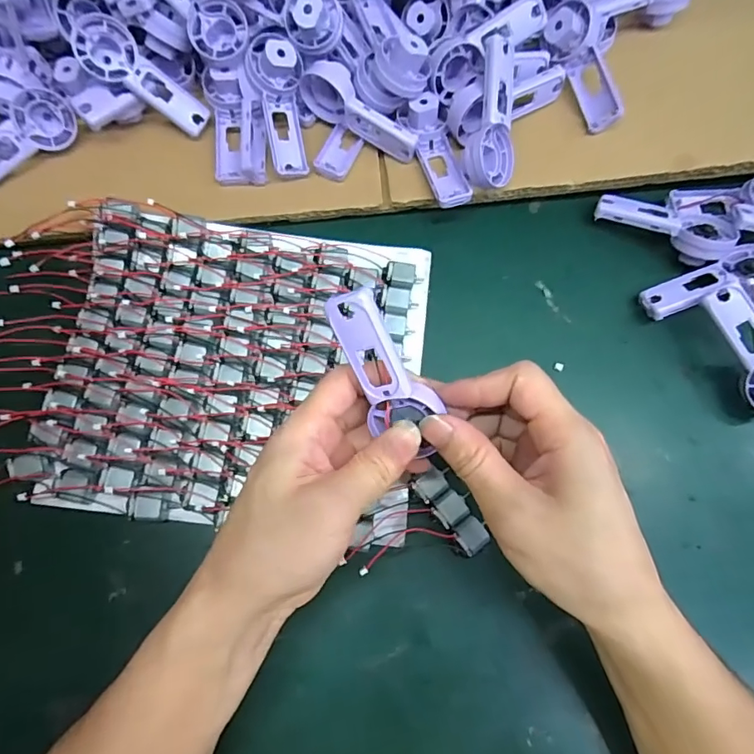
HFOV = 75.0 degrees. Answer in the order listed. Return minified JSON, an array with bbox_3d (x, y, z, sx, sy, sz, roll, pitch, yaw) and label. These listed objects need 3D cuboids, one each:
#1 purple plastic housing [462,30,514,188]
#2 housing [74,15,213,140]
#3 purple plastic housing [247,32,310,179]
[{"bbox_3d":[0.079,-0.179,0.339,0.039,0.020,0.091,-5,105,-37],"label":"purple plastic housing"},{"bbox_3d":[-0.169,-0.214,0.355,0.095,0.017,0.036,35,79,-20],"label":"housing"},{"bbox_3d":[-0.068,-0.190,0.348,0.035,0.020,0.091,-9,106,-3],"label":"purple plastic housing"}]

